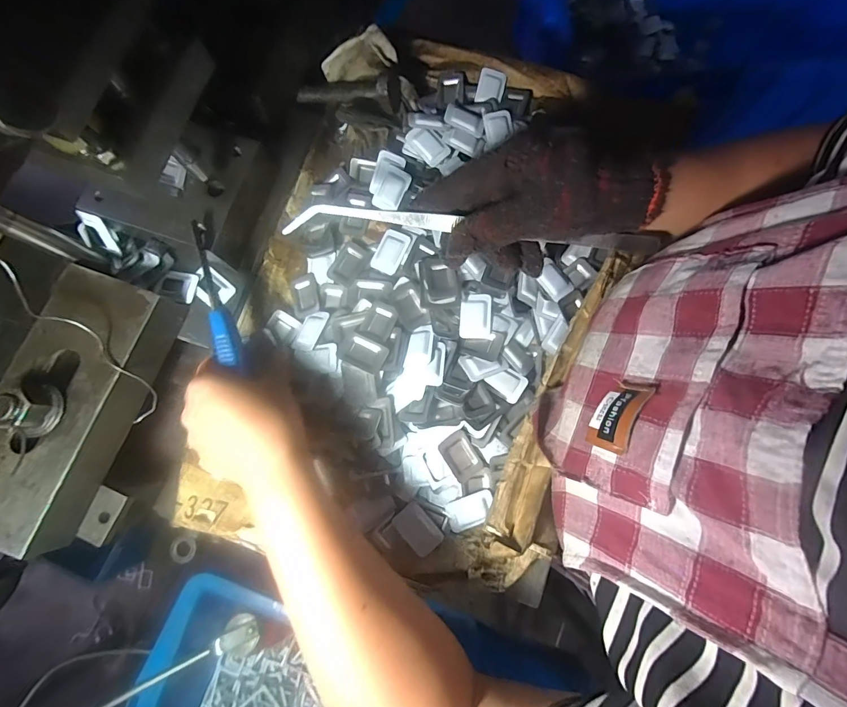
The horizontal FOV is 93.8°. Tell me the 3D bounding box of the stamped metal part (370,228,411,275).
[{"bbox_3d":[-0.031,-0.094,0.366,0.026,0.009,0.038,24,80,6],"label":"stamped metal part"}]

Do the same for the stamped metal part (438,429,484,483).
[{"bbox_3d":[0.031,0.085,0.328,0.027,0.006,0.039,-35,100,-13],"label":"stamped metal part"}]

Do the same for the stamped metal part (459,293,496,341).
[{"bbox_3d":[0.047,-0.033,0.345,0.029,0.011,0.040,6,79,2],"label":"stamped metal part"}]

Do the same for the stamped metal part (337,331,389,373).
[{"bbox_3d":[-0.050,0.000,0.334,0.037,0.007,0.026,24,80,6],"label":"stamped metal part"}]

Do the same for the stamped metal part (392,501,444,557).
[{"bbox_3d":[-0.005,0.145,0.325,0.026,0.004,0.040,-42,81,-7],"label":"stamped metal part"}]

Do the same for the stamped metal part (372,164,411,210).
[{"bbox_3d":[-0.030,-0.154,0.373,0.024,0.004,0.040,26,102,-10],"label":"stamped metal part"}]

